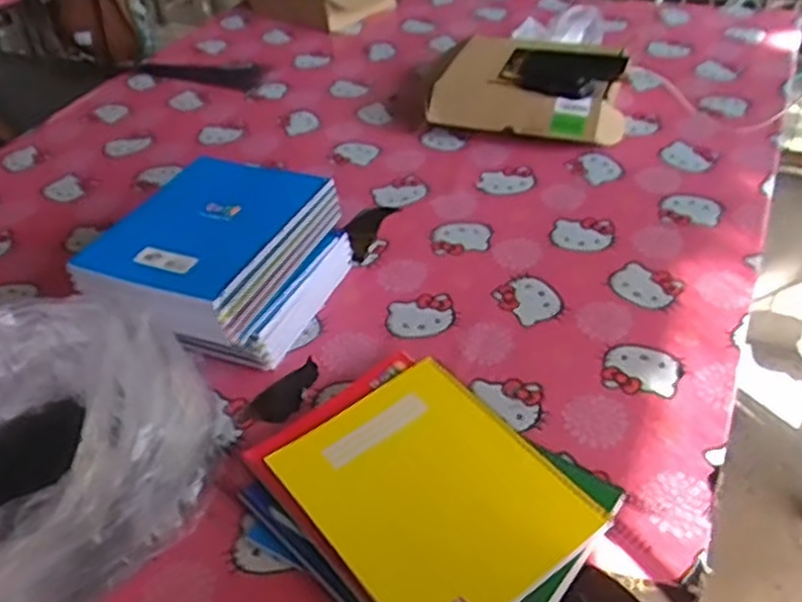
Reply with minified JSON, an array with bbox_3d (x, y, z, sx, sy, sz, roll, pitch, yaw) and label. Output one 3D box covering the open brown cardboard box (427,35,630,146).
[{"bbox_3d":[0.218,-0.349,1.261,0.310,0.093,0.239,10,41,19],"label":"open brown cardboard box"}]

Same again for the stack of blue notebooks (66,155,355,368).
[{"bbox_3d":[-0.218,-0.044,0.923,0.241,0.124,0.272,15,43,24],"label":"stack of blue notebooks"}]

